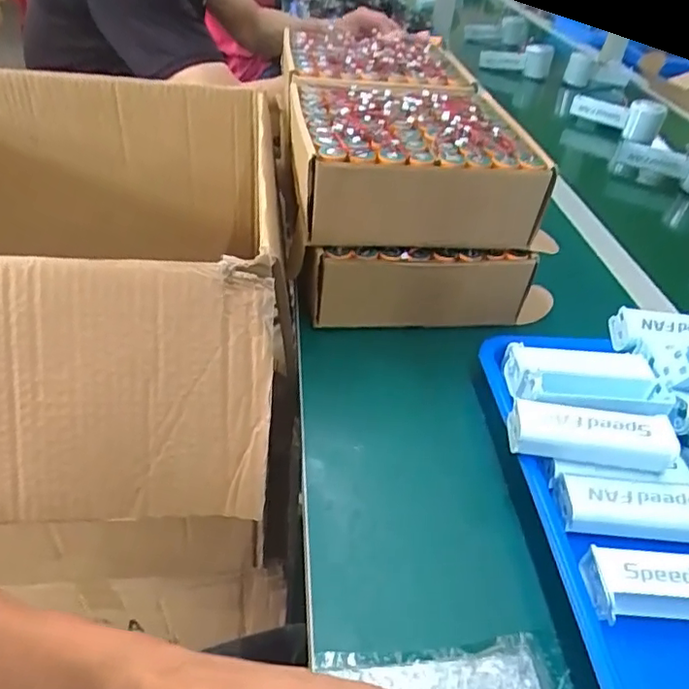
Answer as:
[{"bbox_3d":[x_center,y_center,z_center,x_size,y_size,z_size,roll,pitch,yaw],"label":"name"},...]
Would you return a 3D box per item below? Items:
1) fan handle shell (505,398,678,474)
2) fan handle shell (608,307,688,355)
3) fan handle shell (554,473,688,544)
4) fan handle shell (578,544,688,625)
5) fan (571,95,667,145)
[{"bbox_3d":[0.164,0.063,0.386,0.105,0.031,0.031,9,40,1],"label":"fan handle shell"},{"bbox_3d":[0.278,-0.007,0.478,0.107,0.032,0.028,5,40,-3],"label":"fan handle shell"},{"bbox_3d":[0.190,0.106,0.373,0.100,0.021,0.033,8,40,0],"label":"fan handle shell"},{"bbox_3d":[0.194,0.141,0.334,0.100,0.024,0.034,6,40,-2],"label":"fan handle shell"},{"bbox_3d":[0.452,-0.388,0.972,0.148,0.057,0.053,18,41,12],"label":"fan"}]

